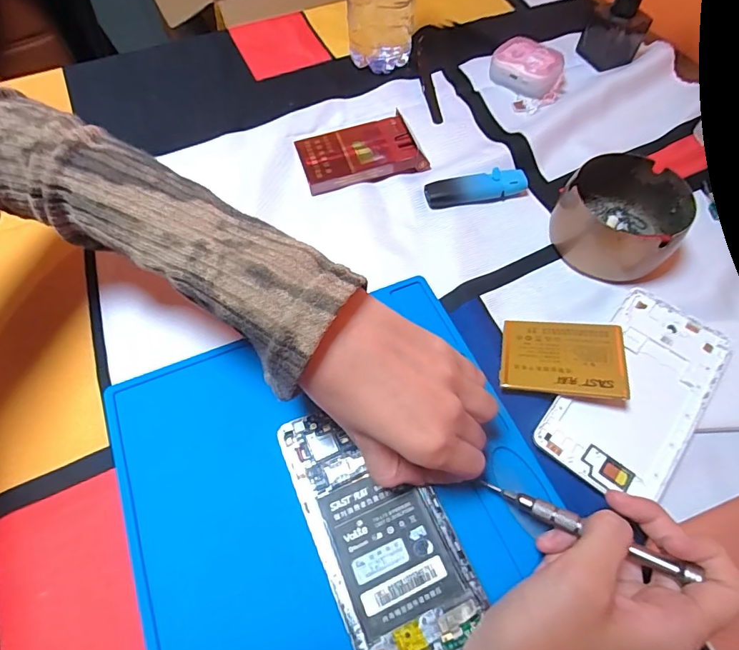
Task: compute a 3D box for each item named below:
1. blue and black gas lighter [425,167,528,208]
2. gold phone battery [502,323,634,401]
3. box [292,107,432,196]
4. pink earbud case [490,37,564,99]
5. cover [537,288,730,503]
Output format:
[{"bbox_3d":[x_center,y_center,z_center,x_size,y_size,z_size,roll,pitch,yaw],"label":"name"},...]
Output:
[{"bbox_3d":[0.089,-0.114,0.379,0.084,0.012,0.021,-11,61,-6],"label":"blue and black gas lighter"},{"bbox_3d":[0.124,0.021,0.294,0.073,0.004,0.054,2,53,18],"label":"gold phone battery"},{"bbox_3d":[-0.009,-0.148,0.395,0.099,0.017,0.058,-14,61,-8],"label":"box"},{"bbox_3d":[0.156,-0.255,0.455,0.067,0.028,0.046,27,64,15],"label":"pink earbud case"},{"bbox_3d":[0.170,0.042,0.289,0.072,0.009,0.144,37,67,19],"label":"cover"}]

